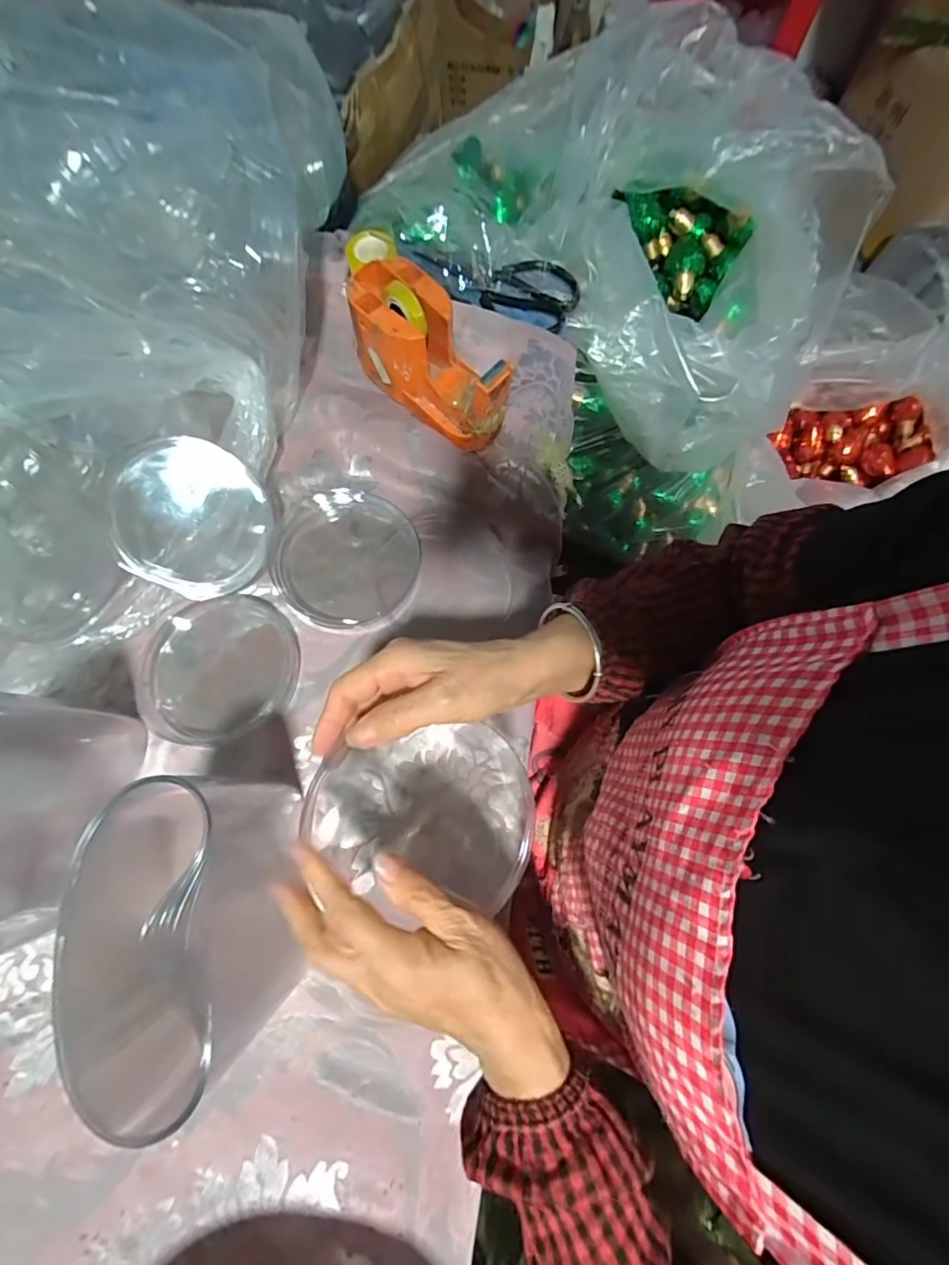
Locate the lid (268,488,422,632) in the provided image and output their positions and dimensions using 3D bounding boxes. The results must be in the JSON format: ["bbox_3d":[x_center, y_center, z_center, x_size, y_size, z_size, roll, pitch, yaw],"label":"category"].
[{"bbox_3d":[-0.120,-0.068,0.448,0.134,0.015,0.124,0,75,1],"label":"lid"}]

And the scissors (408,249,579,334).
[{"bbox_3d":[0.019,-0.388,0.526,0.189,0.021,0.076,23,77,7],"label":"scissors"}]

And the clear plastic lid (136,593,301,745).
[{"bbox_3d":[-0.221,0.028,0.418,0.131,0.020,0.125,0,77,1],"label":"clear plastic lid"}]

